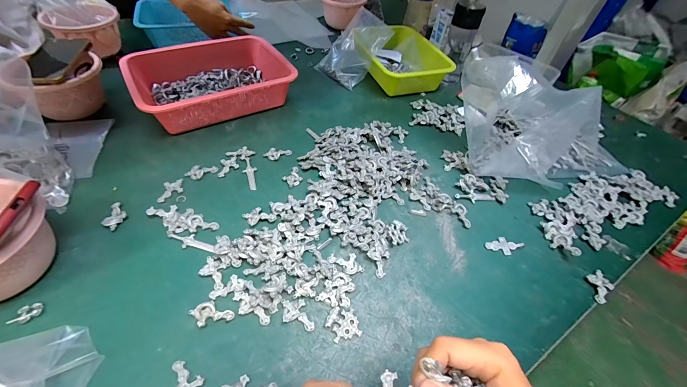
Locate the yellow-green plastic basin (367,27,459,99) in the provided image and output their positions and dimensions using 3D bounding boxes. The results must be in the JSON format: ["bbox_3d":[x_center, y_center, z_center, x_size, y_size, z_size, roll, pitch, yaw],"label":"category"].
[{"bbox_3d":[0.137,-0.358,0.797,0.190,0.069,0.268,-11,49,-16],"label":"yellow-green plastic basin"}]

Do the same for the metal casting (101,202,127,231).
[{"bbox_3d":[-0.338,0.033,0.442,0.047,0.006,0.031,38,54,25],"label":"metal casting"}]

